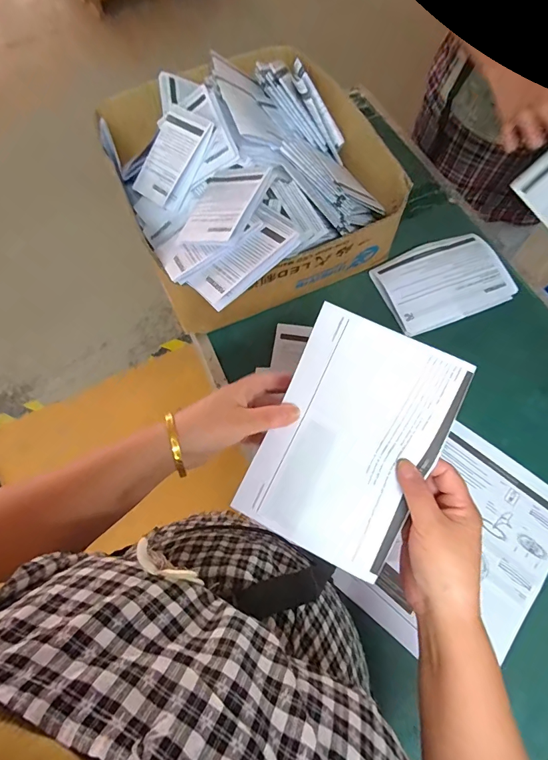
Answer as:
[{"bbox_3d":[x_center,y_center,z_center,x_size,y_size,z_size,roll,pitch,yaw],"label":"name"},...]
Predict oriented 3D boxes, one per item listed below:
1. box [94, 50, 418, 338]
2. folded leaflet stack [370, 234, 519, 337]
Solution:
[{"bbox_3d":[-0.034,-0.342,0.681,0.419,0.187,0.503,-22,68,-6],"label":"box"},{"bbox_3d":[0.300,-0.176,0.690,0.217,0.027,0.154,-22,68,-6],"label":"folded leaflet stack"}]

